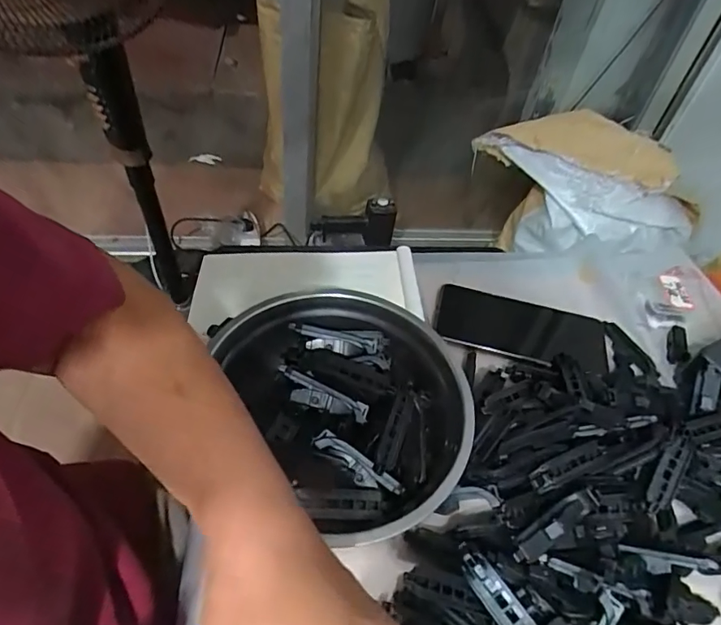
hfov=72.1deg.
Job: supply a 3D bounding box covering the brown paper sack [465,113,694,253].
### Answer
[{"bbox_3d":[0.499,-0.269,1.149,0.485,0.290,0.195,34,53,22],"label":"brown paper sack"}]

